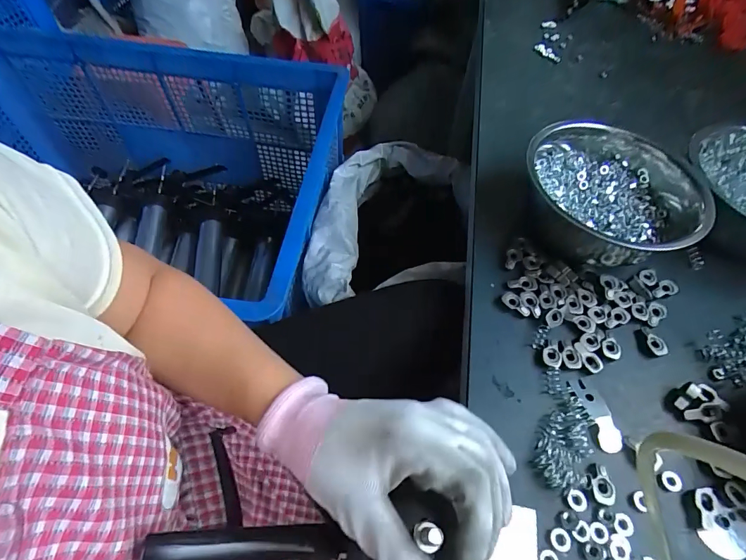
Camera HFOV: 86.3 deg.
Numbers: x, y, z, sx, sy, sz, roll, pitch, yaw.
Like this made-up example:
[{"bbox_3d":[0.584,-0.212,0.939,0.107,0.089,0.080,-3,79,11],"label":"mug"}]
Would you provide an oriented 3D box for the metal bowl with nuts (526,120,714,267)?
[{"bbox_3d":[0.243,-0.084,0.418,0.157,0.086,0.157,2,56,-3],"label":"metal bowl with nuts"}]

